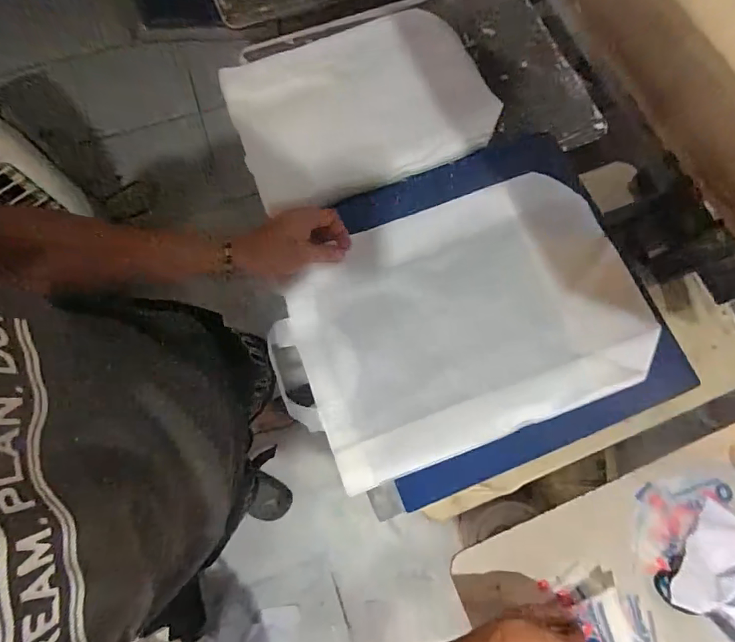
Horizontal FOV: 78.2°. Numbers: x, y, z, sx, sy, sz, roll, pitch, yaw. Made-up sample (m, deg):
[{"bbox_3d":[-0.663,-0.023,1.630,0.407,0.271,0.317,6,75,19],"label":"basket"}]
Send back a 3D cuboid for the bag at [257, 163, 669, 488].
[{"bbox_3d":[0.109,-0.003,0.549,0.426,0.028,0.286,-20,77,-7],"label":"bag"}]

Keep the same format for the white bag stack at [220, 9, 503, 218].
[{"bbox_3d":[-0.010,-0.364,0.752,0.422,0.046,0.300,-18,77,-7],"label":"white bag stack"}]

